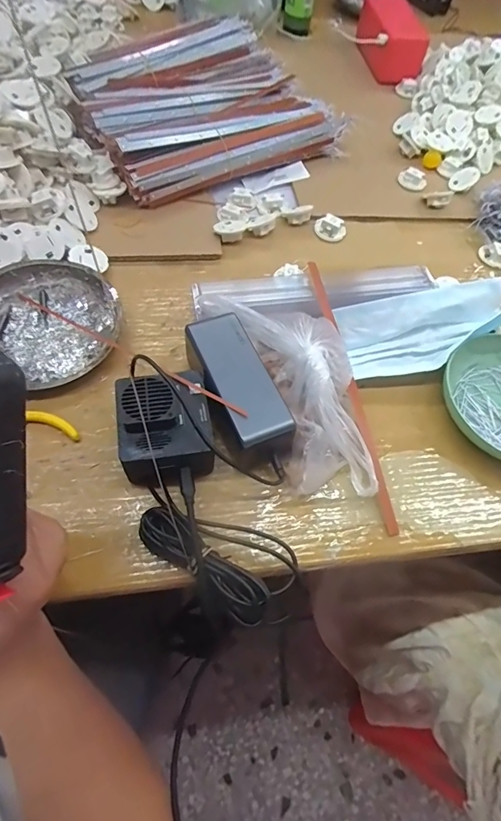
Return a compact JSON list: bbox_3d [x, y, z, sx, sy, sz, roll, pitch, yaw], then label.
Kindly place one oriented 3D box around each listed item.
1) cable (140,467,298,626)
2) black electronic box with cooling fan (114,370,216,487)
[{"bbox_3d":[-0.030,0.097,0.319,0.127,0.029,0.061,36,64,13],"label":"cable"},{"bbox_3d":[-0.070,0.013,0.347,0.073,0.061,0.082,-11,64,-13],"label":"black electronic box with cooling fan"}]

